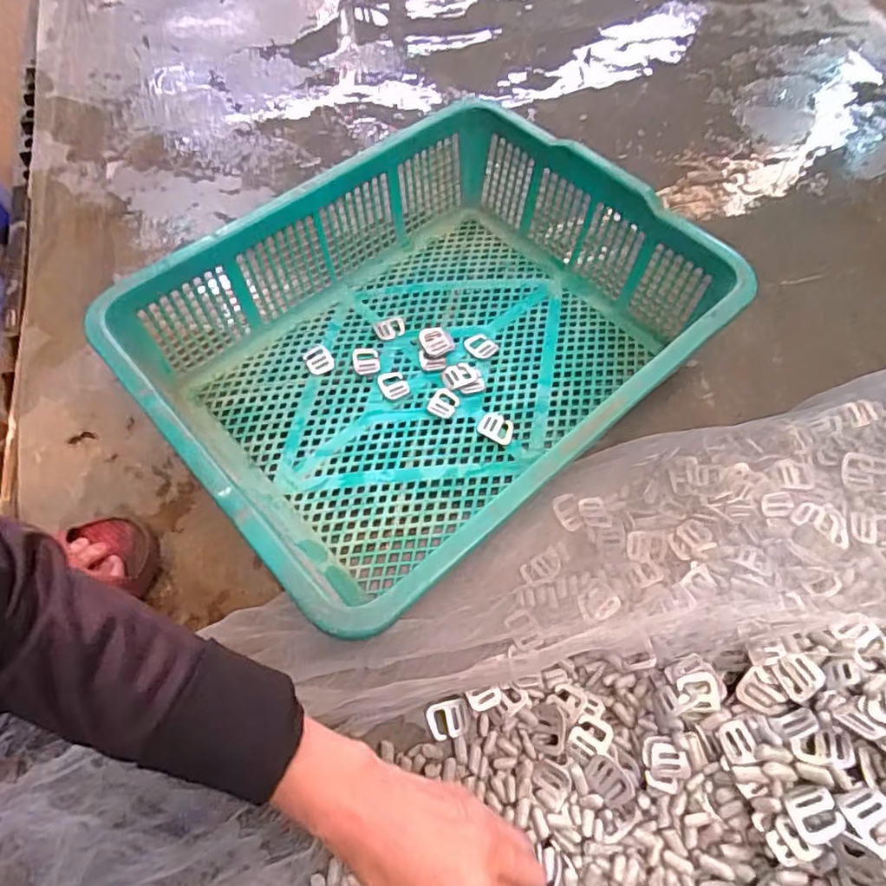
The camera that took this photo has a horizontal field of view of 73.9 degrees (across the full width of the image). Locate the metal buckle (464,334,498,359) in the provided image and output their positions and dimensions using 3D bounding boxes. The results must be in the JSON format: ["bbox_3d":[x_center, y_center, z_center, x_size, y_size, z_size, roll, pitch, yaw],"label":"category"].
[{"bbox_3d":[0.039,-0.100,0.610,0.027,0.005,0.033,-40,67,-19],"label":"metal buckle"}]

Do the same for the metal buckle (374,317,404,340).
[{"bbox_3d":[-0.056,-0.120,0.619,0.031,0.005,0.027,-20,62,-10],"label":"metal buckle"}]

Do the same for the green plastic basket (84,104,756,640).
[{"bbox_3d":[-0.009,-0.099,0.545,0.474,0.134,0.363,-39,67,-18],"label":"green plastic basket"}]

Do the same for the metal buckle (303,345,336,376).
[{"bbox_3d":[-0.126,-0.084,0.595,0.026,0.005,0.036,-28,64,-14],"label":"metal buckle"}]

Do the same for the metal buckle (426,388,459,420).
[{"bbox_3d":[0.000,-0.039,0.575,0.026,0.005,0.028,27,65,15],"label":"metal buckle"}]

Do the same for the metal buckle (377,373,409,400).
[{"bbox_3d":[-0.049,-0.058,0.584,0.025,0.004,0.031,-23,63,-11],"label":"metal buckle"}]

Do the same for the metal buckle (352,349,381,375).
[{"bbox_3d":[-0.077,-0.083,0.594,0.026,0.004,0.032,-12,61,-5],"label":"metal buckle"}]

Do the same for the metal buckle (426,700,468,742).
[{"bbox_3d":[0.004,0.205,0.435,0.029,0.004,0.027,-10,82,-18],"label":"metal buckle"}]

